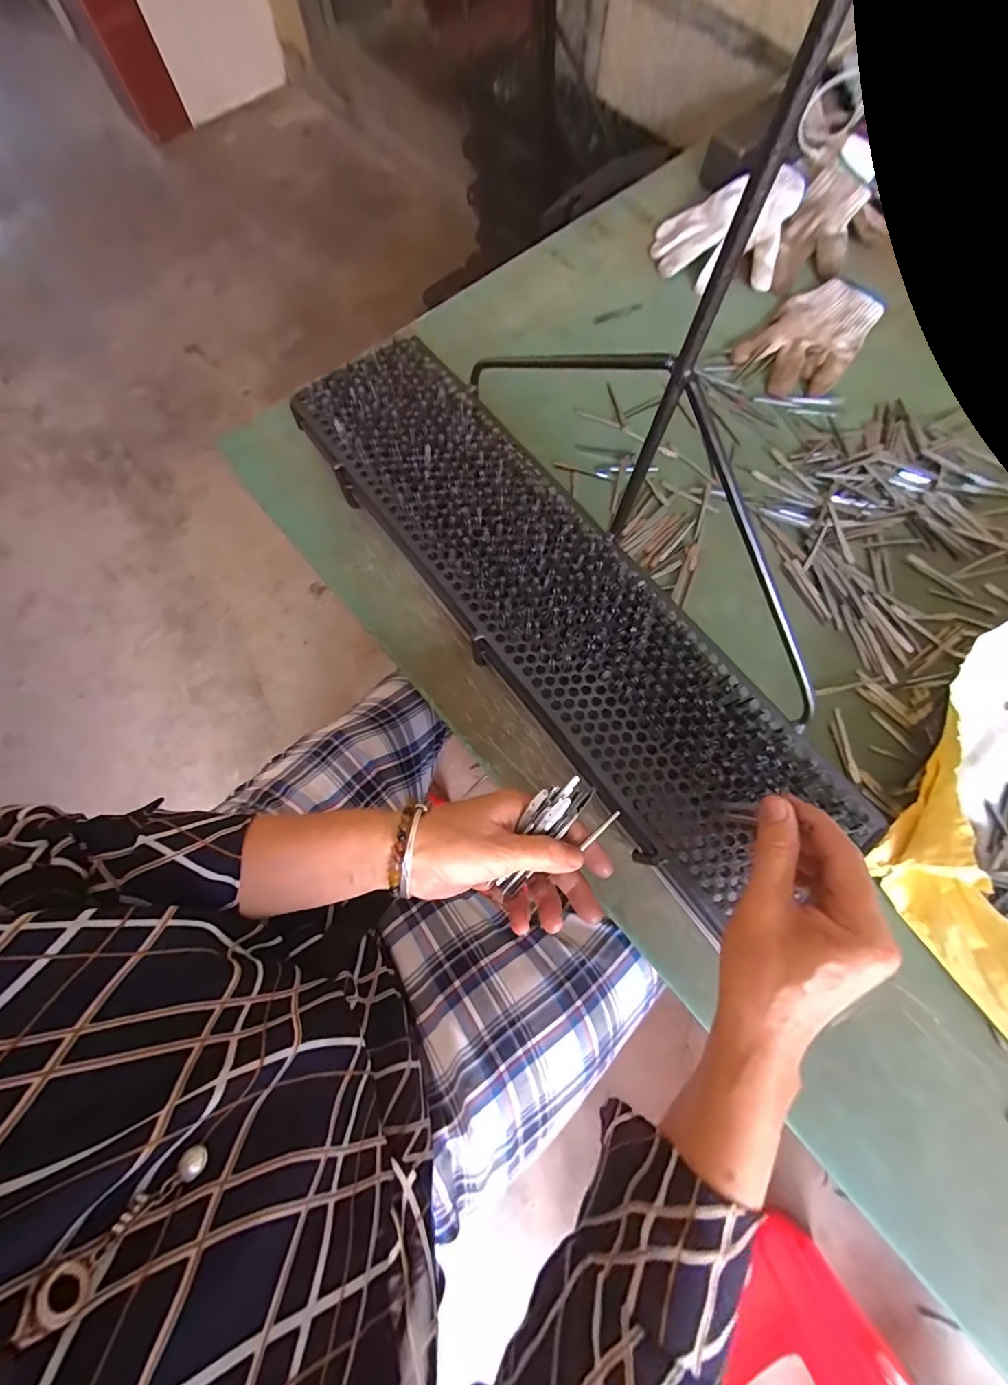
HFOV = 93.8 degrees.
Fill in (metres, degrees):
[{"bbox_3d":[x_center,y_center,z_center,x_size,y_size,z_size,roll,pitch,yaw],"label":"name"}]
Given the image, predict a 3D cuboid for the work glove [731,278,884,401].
[{"bbox_3d":[0.356,-0.408,0.546,0.169,0.019,0.109,-44,78,-10],"label":"work glove"}]

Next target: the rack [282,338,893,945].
[{"bbox_3d":[0.033,-0.090,0.390,0.150,0.042,0.549,-36,76,-9],"label":"rack"}]

